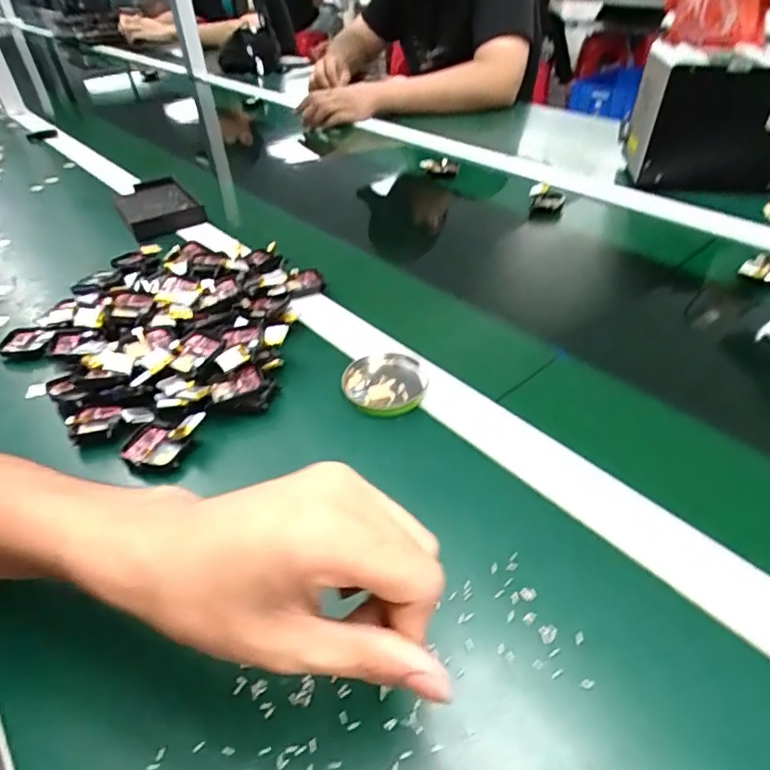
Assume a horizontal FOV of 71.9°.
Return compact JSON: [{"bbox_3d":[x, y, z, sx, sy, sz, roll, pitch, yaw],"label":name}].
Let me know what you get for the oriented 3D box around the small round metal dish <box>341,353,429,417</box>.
[{"bbox_3d":[0.001,-0.001,0.422,0.065,0.010,0.066,-2,42,2],"label":"small round metal dish"}]

